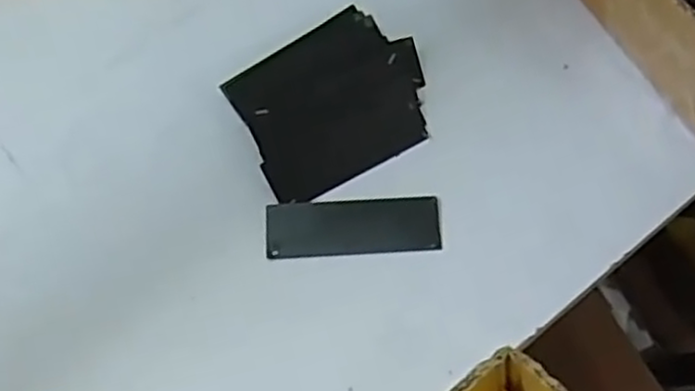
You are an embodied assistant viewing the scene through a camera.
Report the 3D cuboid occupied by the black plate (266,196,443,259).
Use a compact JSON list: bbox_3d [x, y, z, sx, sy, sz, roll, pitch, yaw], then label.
[{"bbox_3d":[0.003,0.017,0.398,0.092,0.004,0.032,-4,64,2],"label":"black plate"}]

